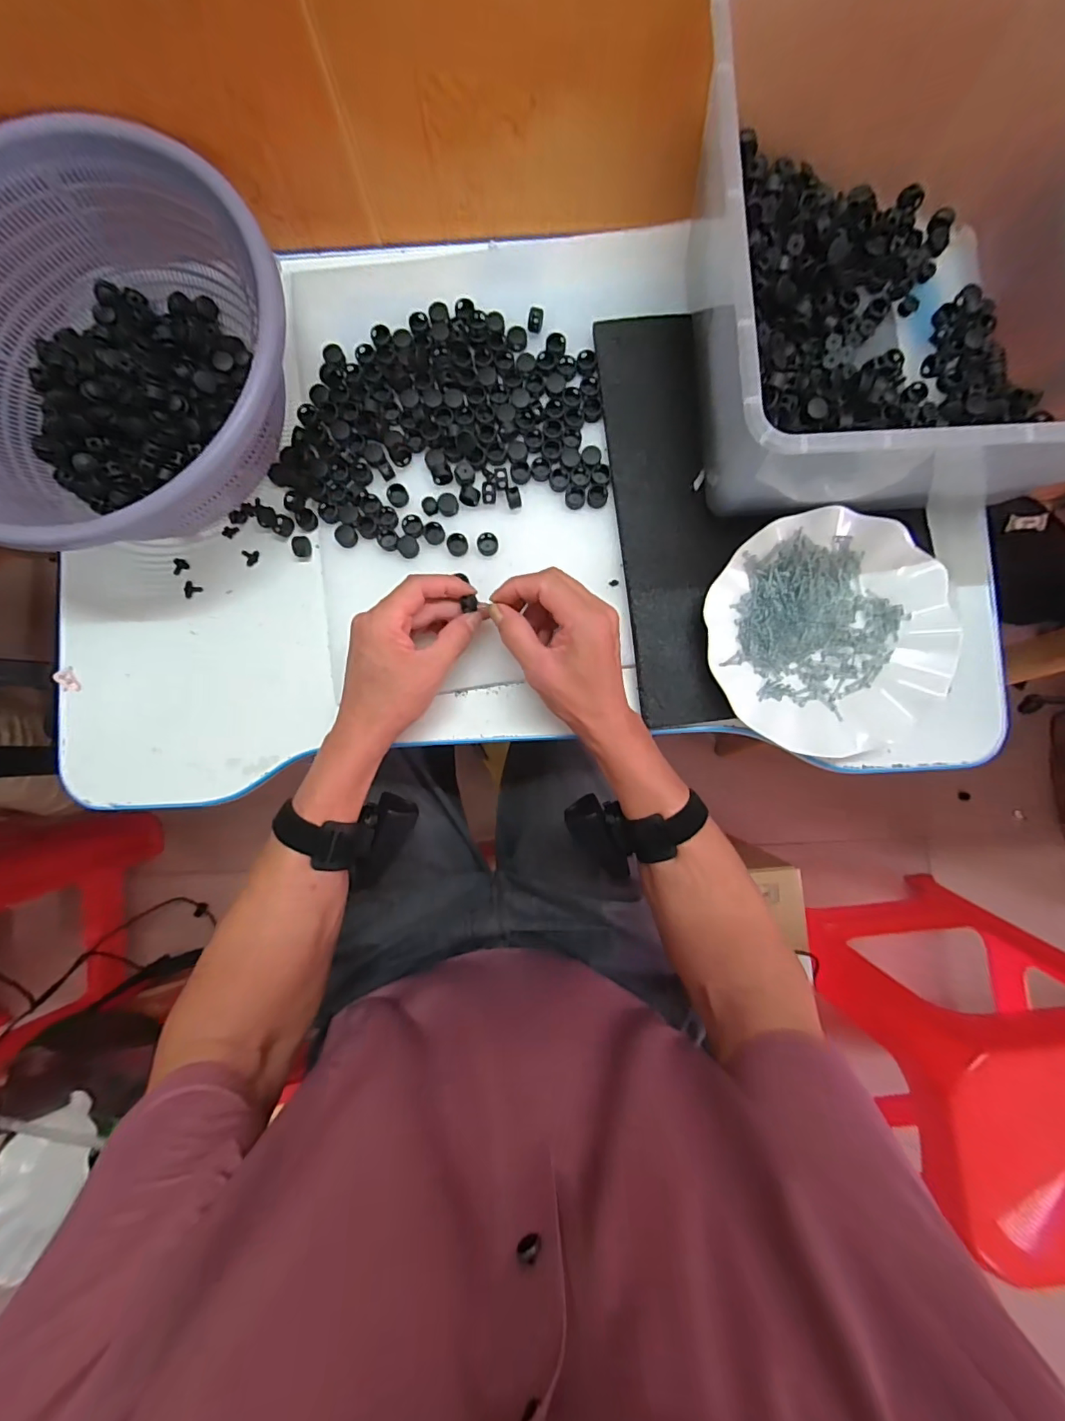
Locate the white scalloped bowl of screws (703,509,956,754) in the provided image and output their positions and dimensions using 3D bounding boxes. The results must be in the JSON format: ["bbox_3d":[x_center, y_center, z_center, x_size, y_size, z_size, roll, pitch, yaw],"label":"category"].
[{"bbox_3d":[0.229,-0.058,0.392,0.177,0.025,0.179,0,89,2],"label":"white scalloped bowl of screws"}]

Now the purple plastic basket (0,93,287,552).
[{"bbox_3d":[-0.316,-0.248,0.382,0.290,0.108,0.269,0,89,2],"label":"purple plastic basket"}]

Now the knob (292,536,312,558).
[{"bbox_3d":[-0.196,-0.140,0.428,0.015,0.008,0.018,-3,89,2],"label":"knob"}]

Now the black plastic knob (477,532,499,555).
[{"bbox_3d":[-0.037,-0.138,0.417,0.017,0.007,0.018,0,89,2],"label":"black plastic knob"}]

